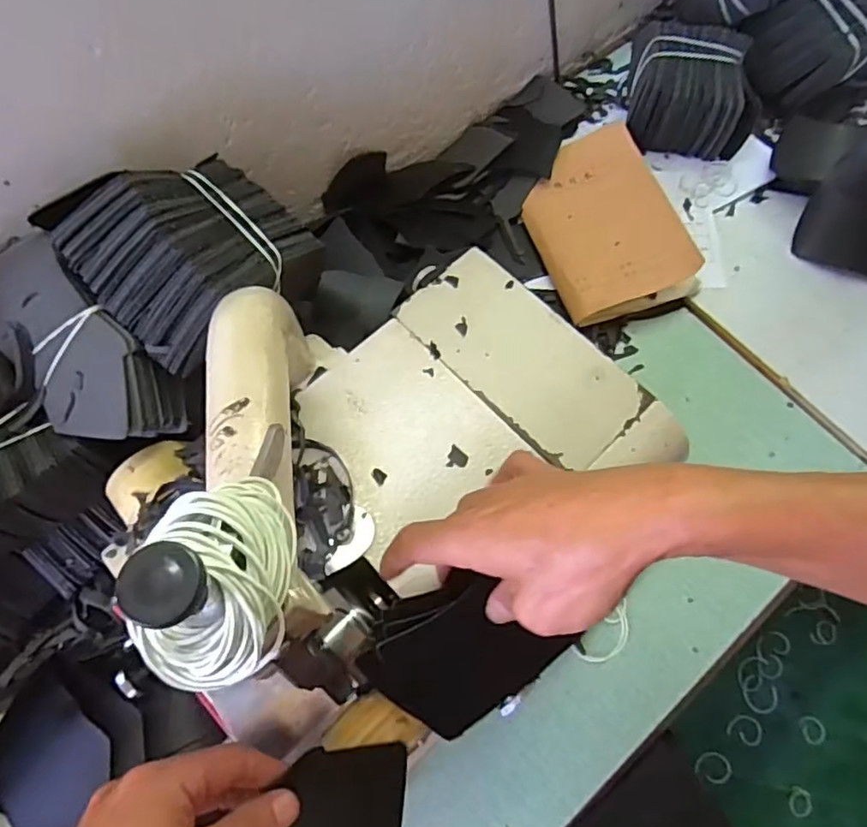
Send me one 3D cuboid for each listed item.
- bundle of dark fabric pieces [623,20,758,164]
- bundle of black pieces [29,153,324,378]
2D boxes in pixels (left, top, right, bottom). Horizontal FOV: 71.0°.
[{"bbox_3d":[0.290,-0.367,0.680,0.132,0.073,0.154,12,69,2],"label":"bundle of dark fabric pieces"},{"bbox_3d":[-0.159,-0.115,0.403,0.123,0.063,0.141,41,73,12],"label":"bundle of black pieces"}]

